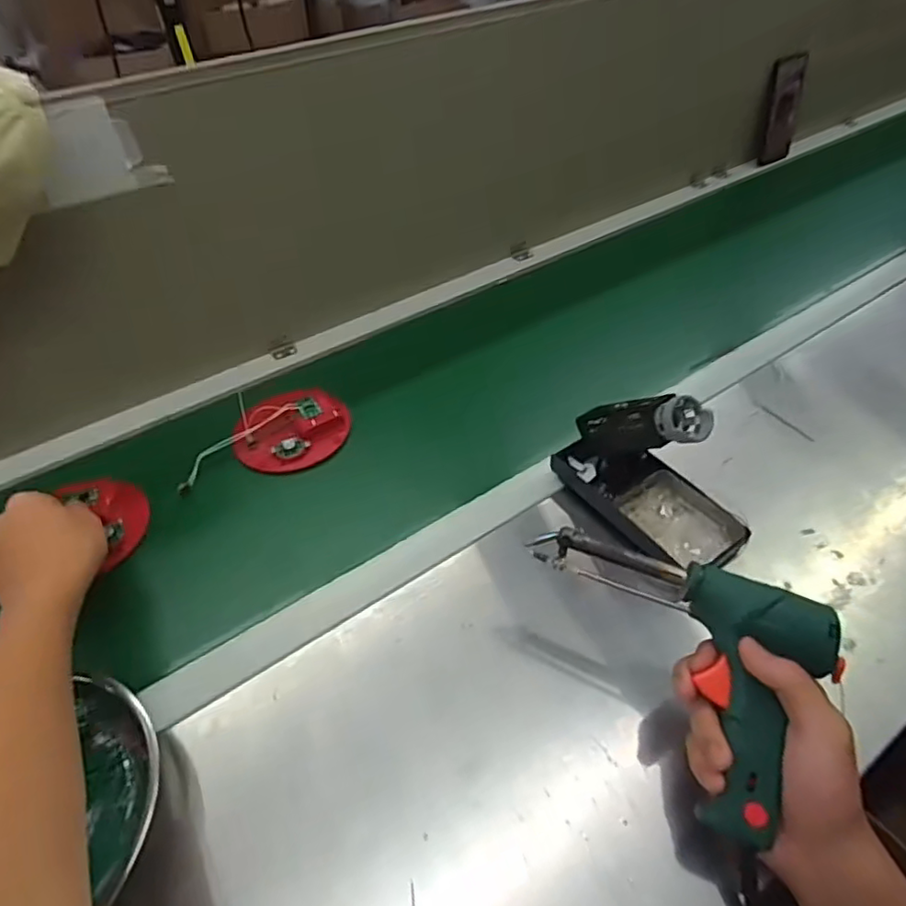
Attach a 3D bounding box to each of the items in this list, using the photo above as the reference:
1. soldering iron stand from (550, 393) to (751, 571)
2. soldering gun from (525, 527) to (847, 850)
[{"bbox_3d":[0.168,0.015,0.502,0.078,0.140,0.161,-28,53,-22],"label":"soldering iron stand"},{"bbox_3d":[0.161,0.116,0.383,0.124,0.045,0.199,-33,67,3],"label":"soldering gun"}]

